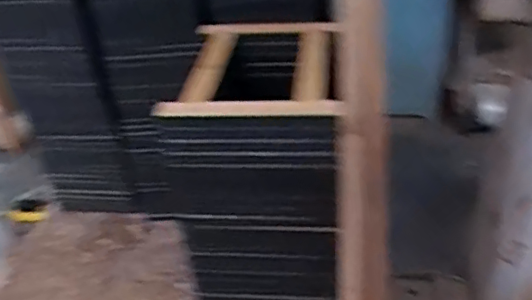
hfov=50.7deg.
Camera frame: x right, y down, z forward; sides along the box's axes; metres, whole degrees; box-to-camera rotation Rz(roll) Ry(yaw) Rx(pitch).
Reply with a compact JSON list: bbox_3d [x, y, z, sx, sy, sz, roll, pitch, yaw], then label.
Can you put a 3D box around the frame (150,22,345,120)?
[{"bbox_3d":[-0.004,-0.101,0.639,0.177,0.021,0.245,0,34,8],"label":"frame"}]

